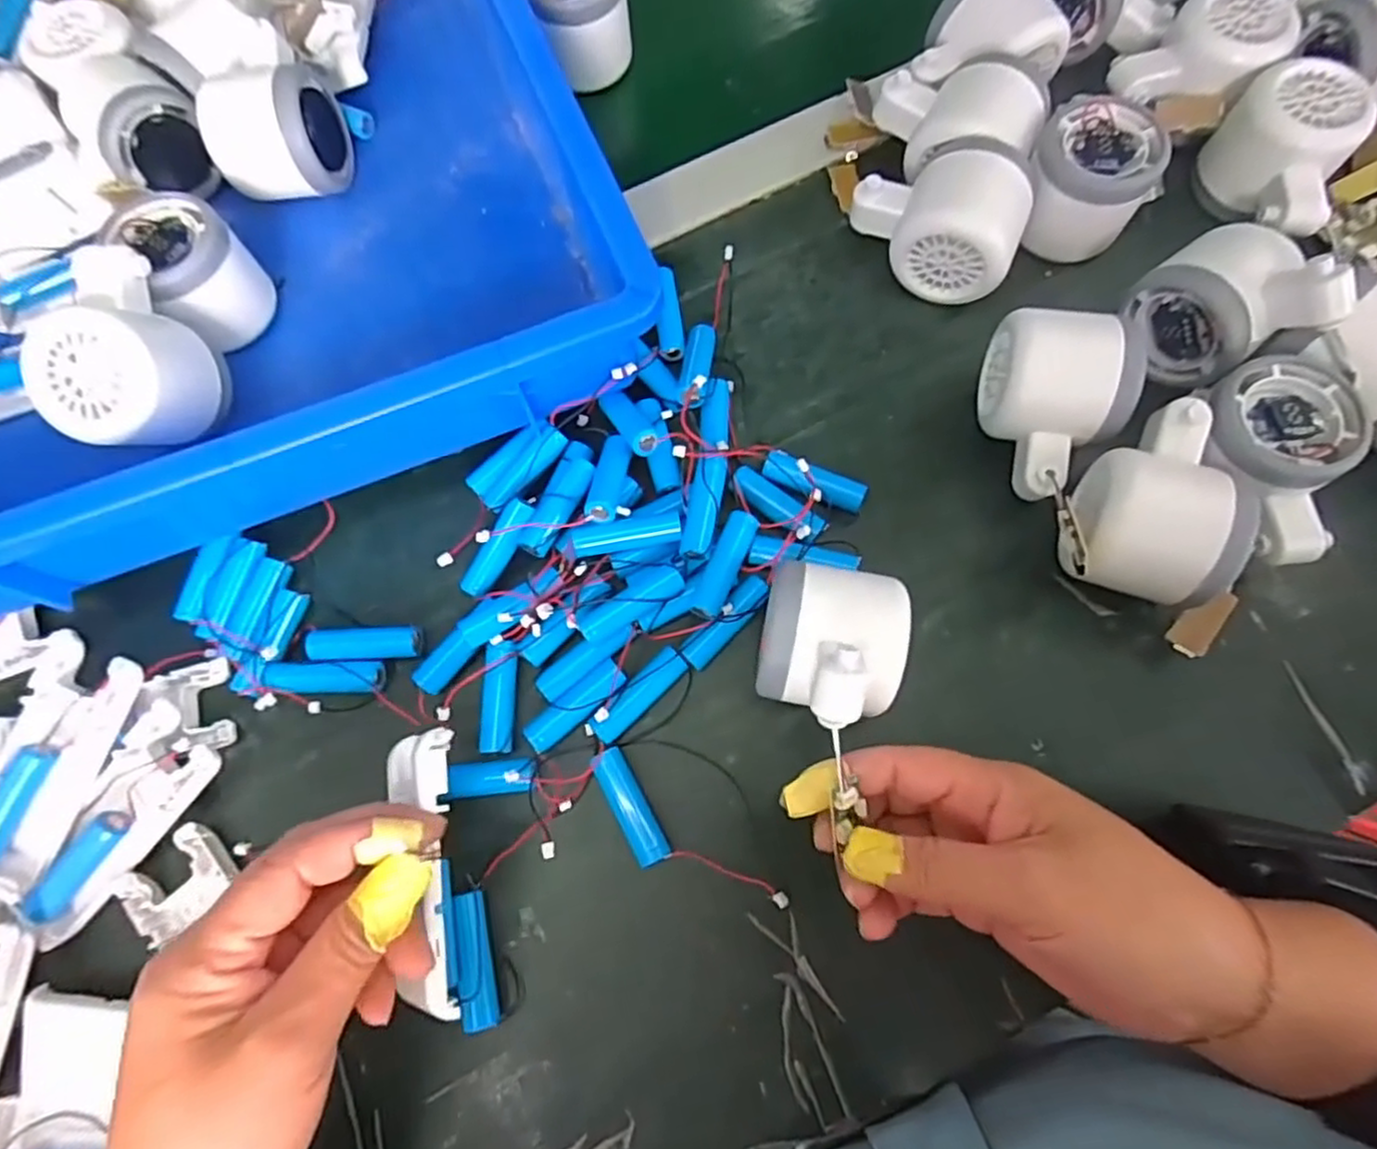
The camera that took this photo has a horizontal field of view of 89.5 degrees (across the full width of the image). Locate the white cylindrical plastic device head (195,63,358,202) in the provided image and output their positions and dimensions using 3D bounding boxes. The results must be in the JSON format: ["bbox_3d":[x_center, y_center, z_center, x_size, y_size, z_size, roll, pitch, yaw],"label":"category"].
[{"bbox_3d":[-0.221,-0.241,0.377,0.057,0.057,0.065,-7,73,1],"label":"white cylindrical plastic device head"}]

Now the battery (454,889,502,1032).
[{"bbox_3d":[-0.086,0.156,0.283,0.012,0.014,0.050,-13,73,-2],"label":"battery"}]

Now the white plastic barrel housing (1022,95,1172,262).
[{"bbox_3d":[0.204,-0.199,0.356,0.059,0.048,0.062,24,76,9],"label":"white plastic barrel housing"}]

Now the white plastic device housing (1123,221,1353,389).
[{"bbox_3d":[0.250,-0.128,0.322,0.057,0.065,0.073,-36,74,-8],"label":"white plastic device housing"}]

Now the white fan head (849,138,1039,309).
[{"bbox_3d":[0.128,-0.184,0.358,0.086,0.058,0.061,24,76,10],"label":"white fan head"}]

